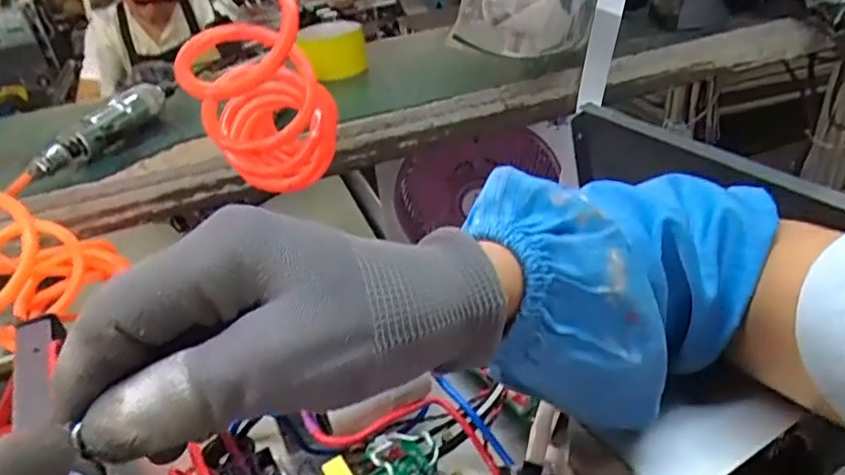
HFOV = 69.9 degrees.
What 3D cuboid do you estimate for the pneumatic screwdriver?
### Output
[{"bbox_3d":[-0.354,-0.133,0.693,0.048,0.034,0.230,-2,33,9],"label":"pneumatic screwdriver"}]

